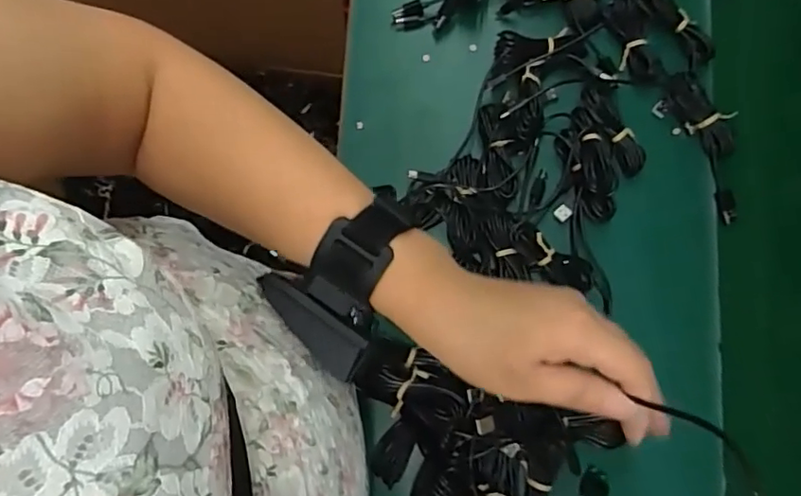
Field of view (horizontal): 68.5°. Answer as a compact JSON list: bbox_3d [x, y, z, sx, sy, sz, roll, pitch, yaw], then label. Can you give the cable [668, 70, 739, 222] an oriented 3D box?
[{"bbox_3d":[0.286,-0.094,0.536,0.047,0.022,0.138,-20,90,-5],"label":"cable"}]

